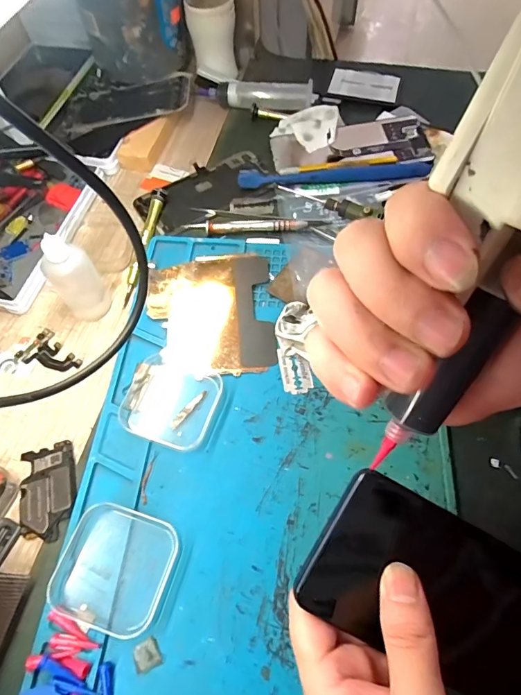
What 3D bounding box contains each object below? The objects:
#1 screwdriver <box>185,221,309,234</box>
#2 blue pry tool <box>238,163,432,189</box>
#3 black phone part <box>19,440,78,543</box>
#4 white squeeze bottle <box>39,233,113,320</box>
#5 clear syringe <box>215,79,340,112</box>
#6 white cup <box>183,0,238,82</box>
[{"bbox_3d":[-0.014,-0.111,0.393,0.112,0.009,0.013,2,62,3],"label":"screwdriver"},{"bbox_3d":[0.072,-0.168,0.415,0.185,0.012,0.019,-2,61,1],"label":"blue pry tool"},{"bbox_3d":[-0.146,0.097,0.289,0.037,0.004,0.063,-12,62,-4],"label":"black phone part"},{"bbox_3d":[-0.145,-0.054,0.333,0.032,0.074,0.033,-32,65,-14],"label":"white squeeze bottle"},{"bbox_3d":[0.017,-0.283,0.476,0.132,0.019,0.032,6,62,5],"label":"clear syringe"},{"bbox_3d":[-0.054,-0.353,0.483,0.052,0.078,0.052,-1,62,3],"label":"white cup"}]

